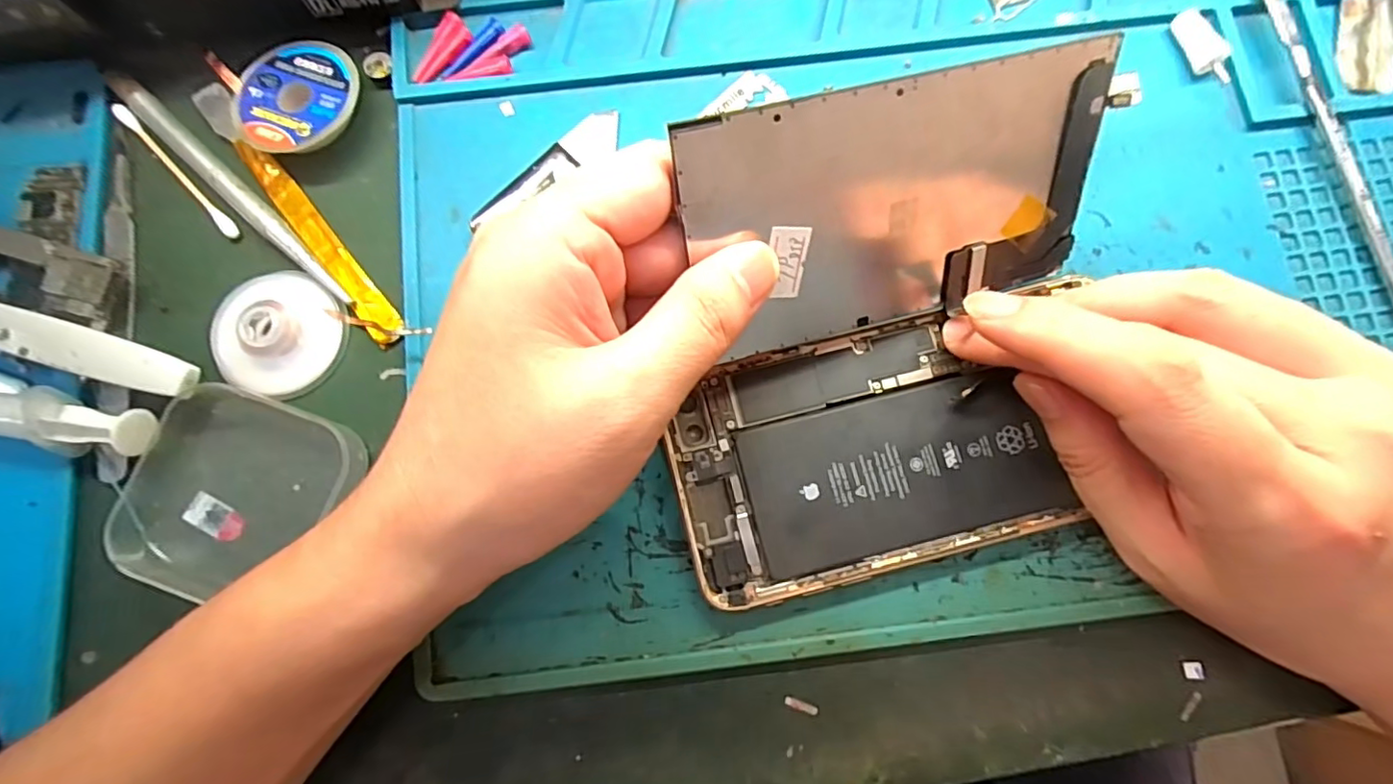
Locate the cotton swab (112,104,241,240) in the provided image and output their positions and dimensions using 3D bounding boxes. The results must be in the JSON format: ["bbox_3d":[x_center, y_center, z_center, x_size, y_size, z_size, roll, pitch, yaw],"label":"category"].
[{"bbox_3d":[-0.186,-0.079,0.212,0.005,0.005,0.067,-44,83,-6],"label":"cotton swab"}]

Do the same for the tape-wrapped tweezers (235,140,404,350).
[{"bbox_3d":[-0.132,-0.053,0.209,0.010,0.005,0.093,-39,82,-6],"label":"tape-wrapped tweezers"}]

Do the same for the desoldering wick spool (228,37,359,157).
[{"bbox_3d":[-0.142,-0.105,0.211,0.043,0.010,0.044,0,81,0],"label":"desoldering wick spool"}]

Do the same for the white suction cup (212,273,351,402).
[{"bbox_3d":[-0.140,-0.021,0.197,0.037,0.009,0.041,21,81,4],"label":"white suction cup"}]

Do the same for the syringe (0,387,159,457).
[{"bbox_3d":[-0.217,0.007,0.183,0.088,0.020,0.018,7,81,1],"label":"syringe"}]

